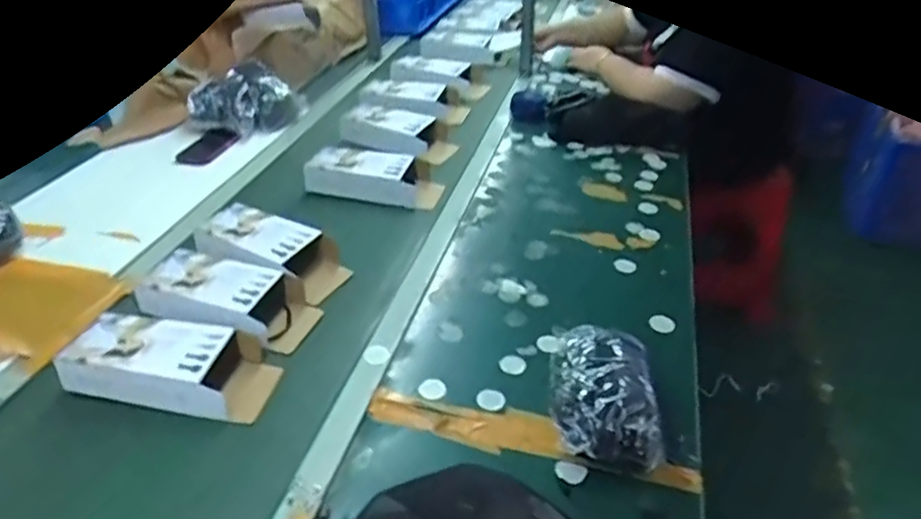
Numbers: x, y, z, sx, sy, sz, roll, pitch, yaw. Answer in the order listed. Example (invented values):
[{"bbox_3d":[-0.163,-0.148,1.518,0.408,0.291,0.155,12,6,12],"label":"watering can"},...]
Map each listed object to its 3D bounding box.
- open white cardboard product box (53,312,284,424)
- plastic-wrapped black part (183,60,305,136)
[{"bbox_3d":[-0.365,0.131,0.804,0.251,0.055,0.117,7,36,8],"label":"open white cardboard product box"},{"bbox_3d":[-0.492,-0.365,1.444,0.214,0.096,0.196,16,39,20],"label":"plastic-wrapped black part"}]

